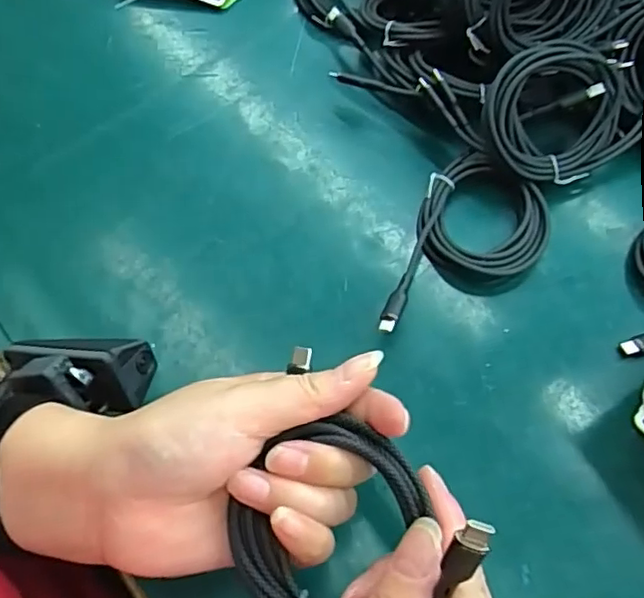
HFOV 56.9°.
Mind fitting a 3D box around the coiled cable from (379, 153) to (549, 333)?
[{"bbox_3d":[0.091,-0.028,0.355,0.077,0.018,0.133,18,66,10],"label":"coiled cable"}]

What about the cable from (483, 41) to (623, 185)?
[{"bbox_3d":[0.140,-0.113,0.363,0.084,0.015,0.078,7,105,-8],"label":"cable"}]

